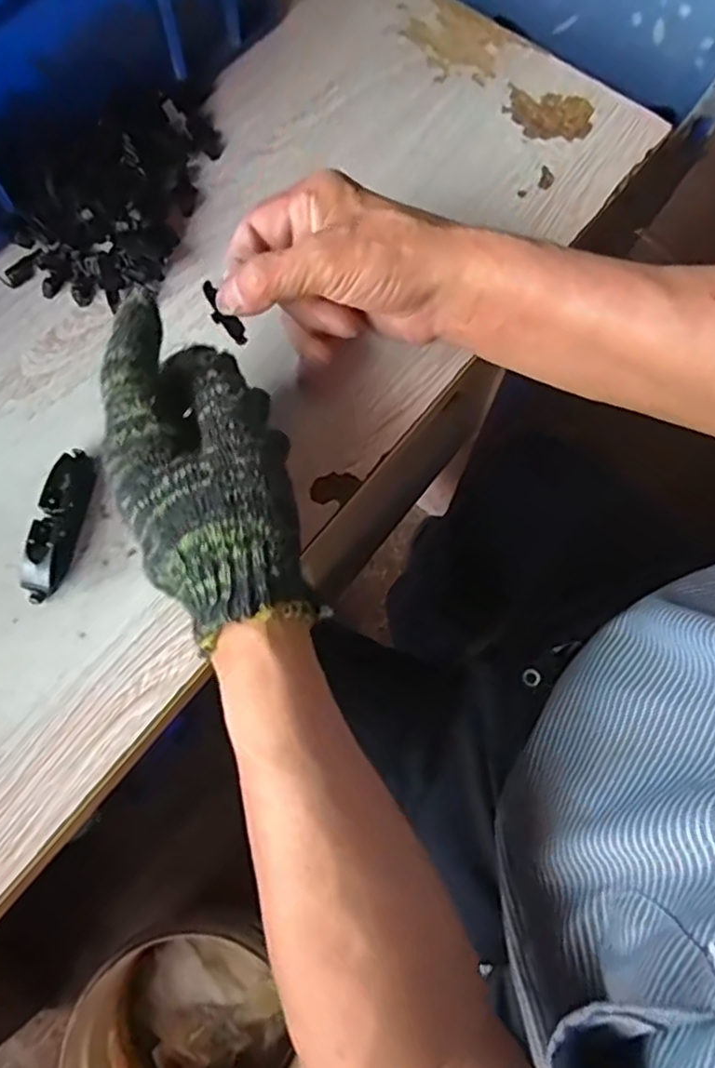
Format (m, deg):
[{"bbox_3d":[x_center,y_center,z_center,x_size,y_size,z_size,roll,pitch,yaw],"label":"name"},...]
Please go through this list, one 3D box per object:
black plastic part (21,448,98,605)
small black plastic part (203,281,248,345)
[{"bbox_3d":[-0.158,-0.006,0.367,0.022,0.017,0.082,13,73,2],"label":"black plastic part"},{"bbox_3d":[-0.070,-0.114,0.357,0.011,0.007,0.036,-34,90,-11],"label":"small black plastic part"}]

